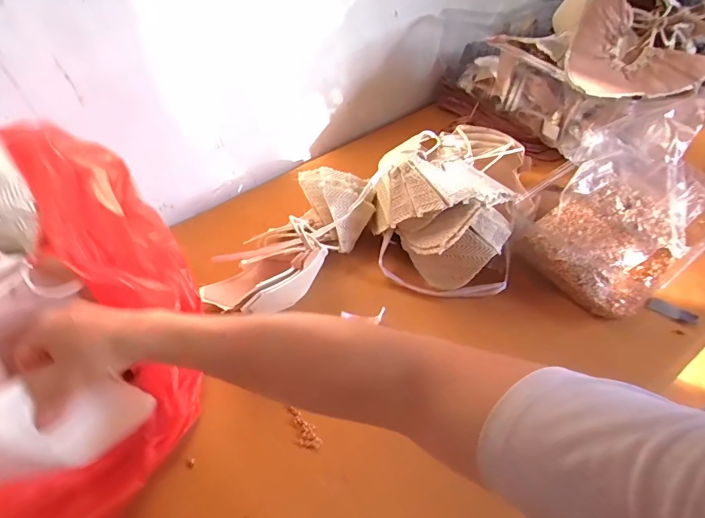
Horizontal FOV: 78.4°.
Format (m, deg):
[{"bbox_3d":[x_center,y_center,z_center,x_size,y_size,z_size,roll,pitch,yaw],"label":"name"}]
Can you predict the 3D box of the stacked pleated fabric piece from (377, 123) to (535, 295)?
[{"bbox_3d":[0.134,-0.091,0.599,0.203,0.116,0.273,8,48,14],"label":"stacked pleated fabric piece"}]

